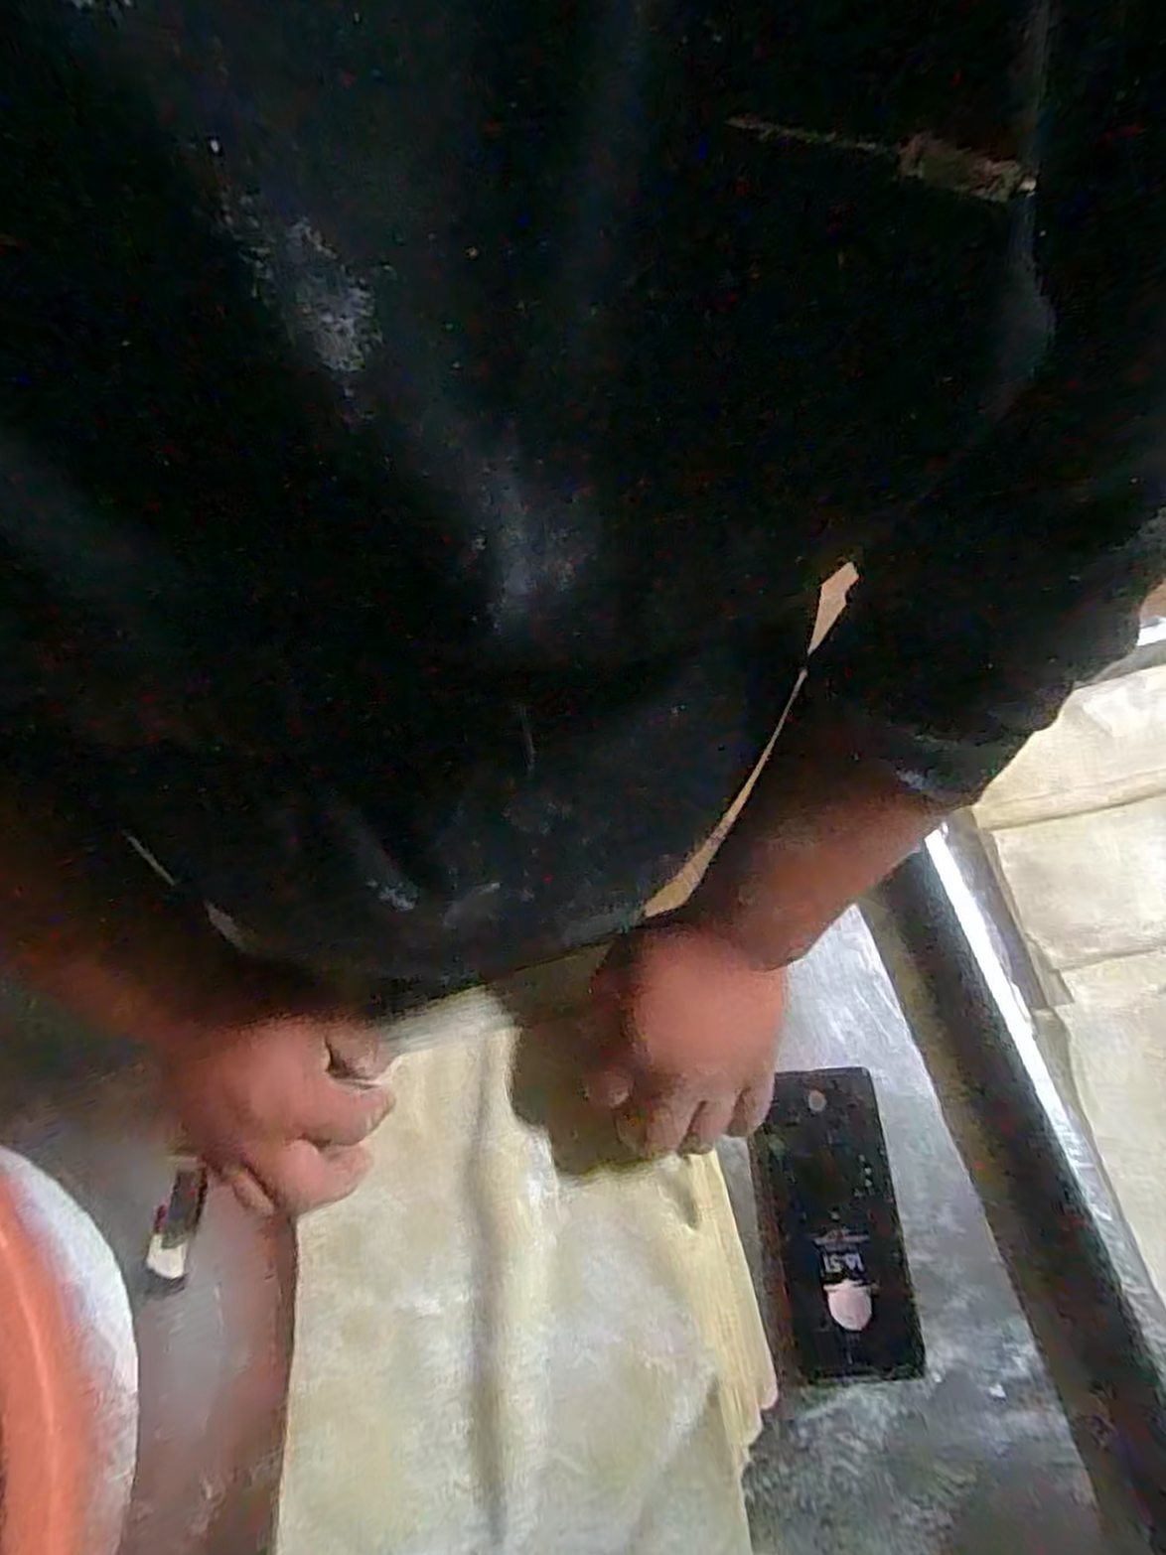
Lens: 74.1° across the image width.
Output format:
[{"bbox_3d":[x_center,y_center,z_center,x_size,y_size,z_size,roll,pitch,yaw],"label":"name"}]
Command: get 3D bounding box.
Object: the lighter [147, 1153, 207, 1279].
[{"bbox_3d":[-0.249,0.271,0.472,0.024,0.008,0.058,19,53,-31],"label":"lighter"}]

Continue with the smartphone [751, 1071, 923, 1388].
[{"bbox_3d":[0.147,0.261,0.457,0.078,0.010,0.159,-5,70,2],"label":"smartphone"}]

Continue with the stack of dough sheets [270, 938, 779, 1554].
[{"bbox_3d":[-0.039,0.263,0.433,0.248,0.043,0.287,-9,72,-2],"label":"stack of dough sheets"}]

